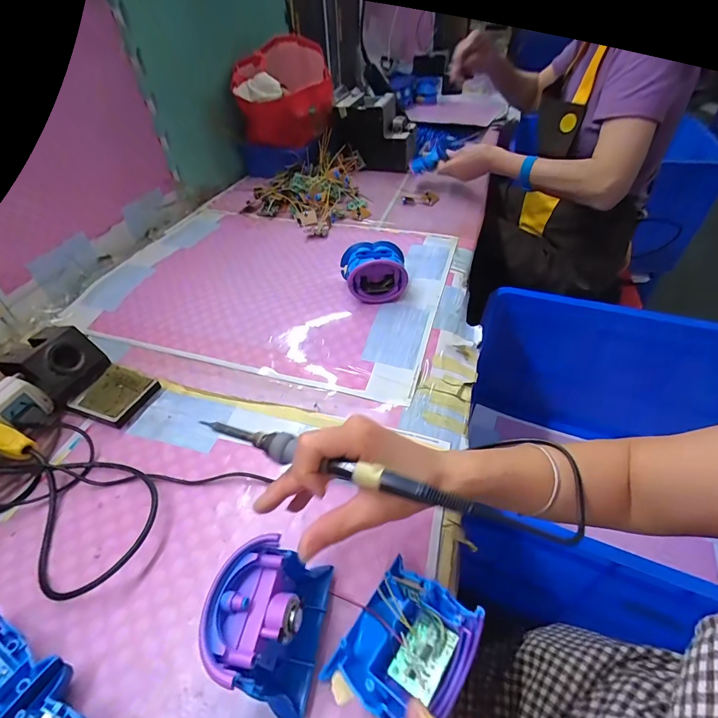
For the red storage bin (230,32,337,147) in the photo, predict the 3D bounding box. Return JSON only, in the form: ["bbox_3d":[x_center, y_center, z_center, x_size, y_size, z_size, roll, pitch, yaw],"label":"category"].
[{"bbox_3d":[-0.169,-0.596,0.866,0.199,0.160,0.279,-10,44,-7],"label":"red storage bin"}]

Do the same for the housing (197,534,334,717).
[{"bbox_3d":[-0.061,0.180,0.264,0.061,0.080,0.086,5,44,8],"label":"housing"}]

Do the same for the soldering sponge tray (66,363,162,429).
[{"bbox_3d":[-0.289,0.043,0.457,0.073,0.021,0.071,11,45,14],"label":"soldering sponge tray"}]

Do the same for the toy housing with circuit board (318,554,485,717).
[{"bbox_3d":[0.031,0.191,0.259,0.078,0.040,0.084,22,60,38],"label":"toy housing with circuit board"}]

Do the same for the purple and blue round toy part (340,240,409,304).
[{"bbox_3d":[0.021,-0.127,0.559,0.093,0.071,0.088,-3,44,1],"label":"purple and blue round toy part"}]

